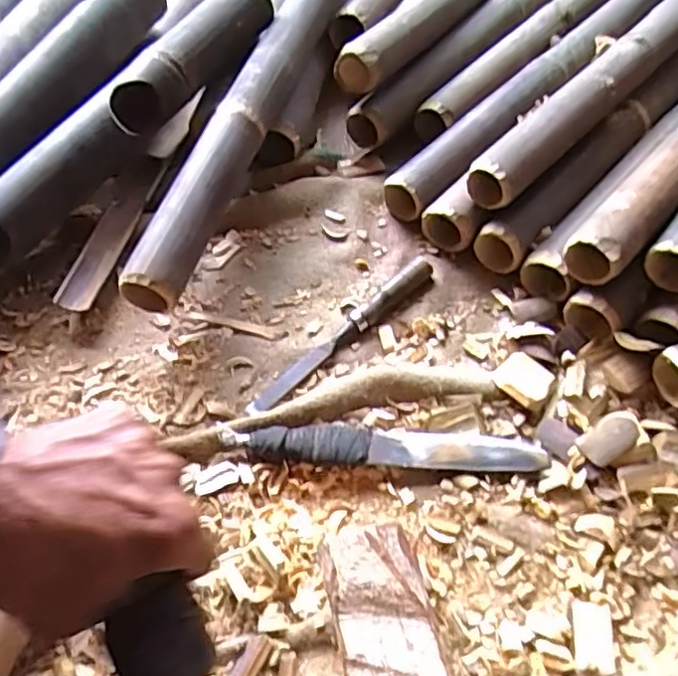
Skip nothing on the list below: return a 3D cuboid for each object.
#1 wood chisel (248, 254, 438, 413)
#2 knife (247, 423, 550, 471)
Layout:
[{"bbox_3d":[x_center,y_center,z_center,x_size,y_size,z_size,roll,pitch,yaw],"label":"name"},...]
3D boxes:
[{"bbox_3d":[0.006,-0.008,0.631,0.238,0.029,0.026,-37,64,-22],"label":"wood chisel"},{"bbox_3d":[0.053,0.093,0.561,0.256,0.015,0.042,1,56,0],"label":"knife"}]

